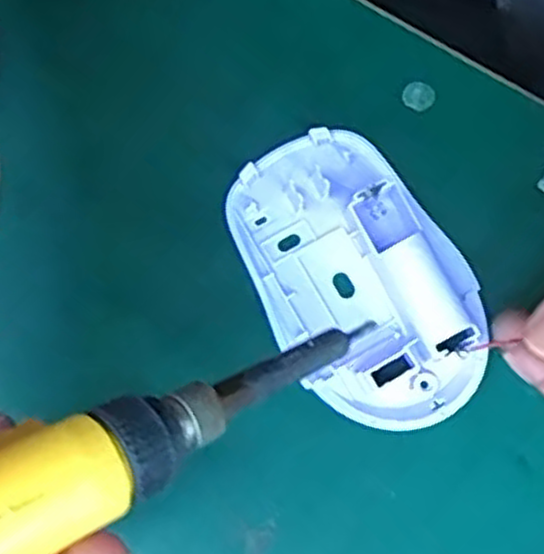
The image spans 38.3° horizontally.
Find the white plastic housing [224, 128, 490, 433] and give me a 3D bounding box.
[{"bbox_3d":[0.027,-0.001,0.241,0.059,0.019,0.095,-30,80,-5],"label":"white plastic housing"}]

